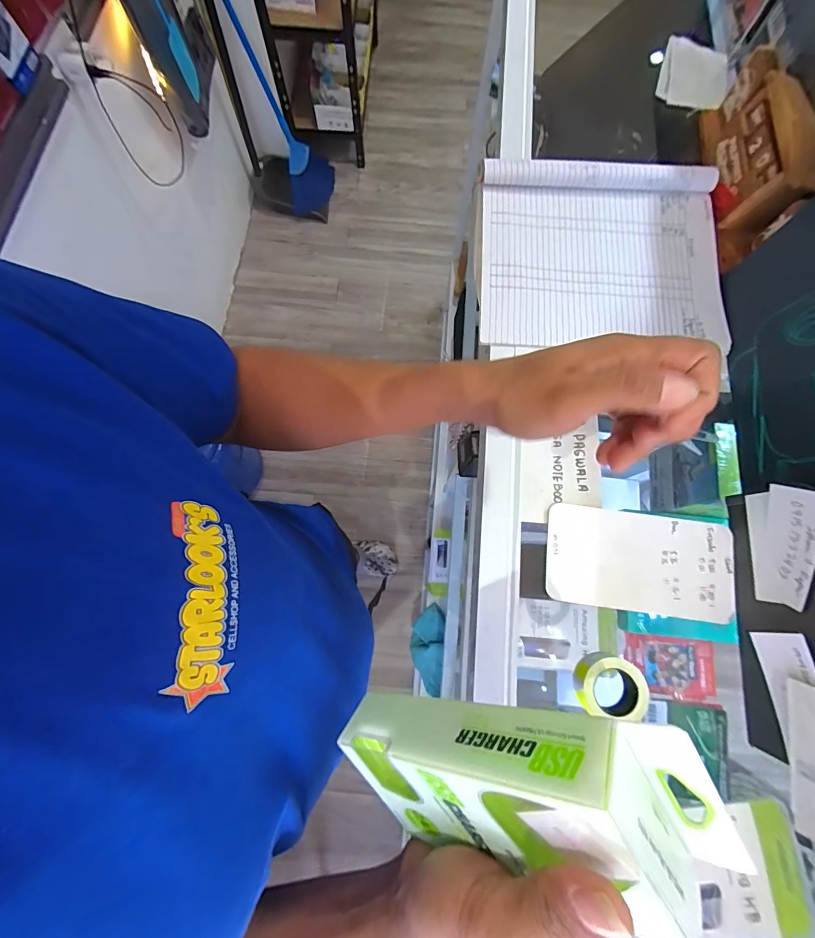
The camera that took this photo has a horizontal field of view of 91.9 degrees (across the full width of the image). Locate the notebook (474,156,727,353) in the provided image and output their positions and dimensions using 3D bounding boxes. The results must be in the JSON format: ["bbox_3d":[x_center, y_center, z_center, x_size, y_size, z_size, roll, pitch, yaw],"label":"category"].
[{"bbox_3d":[0.204,-0.230,0.421,0.249,0.022,0.199,2,84,0],"label":"notebook"}]

